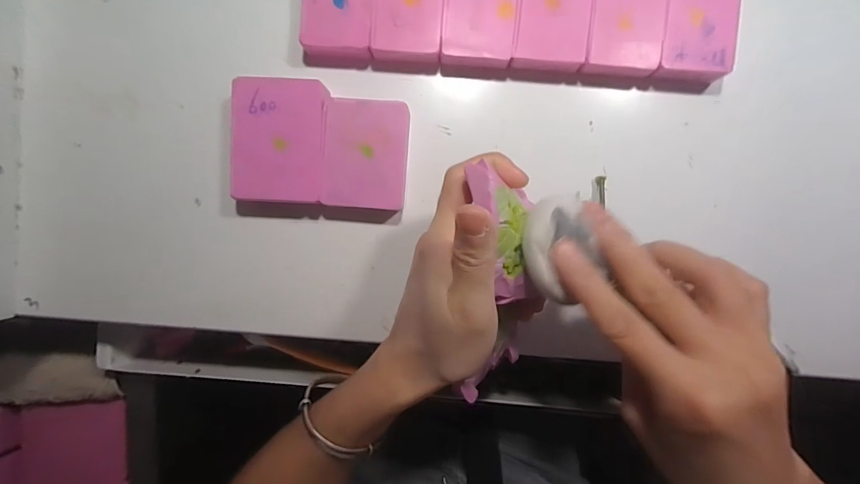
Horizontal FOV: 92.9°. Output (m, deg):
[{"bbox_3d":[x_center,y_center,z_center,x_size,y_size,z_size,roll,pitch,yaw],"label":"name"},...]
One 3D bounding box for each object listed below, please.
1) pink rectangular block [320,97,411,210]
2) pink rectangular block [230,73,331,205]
[{"bbox_3d":[-0.042,-0.056,0.267,0.052,0.019,0.067,4,93,2],"label":"pink rectangular block"},{"bbox_3d":[-0.096,-0.065,0.268,0.058,0.022,0.076,4,93,2],"label":"pink rectangular block"}]

